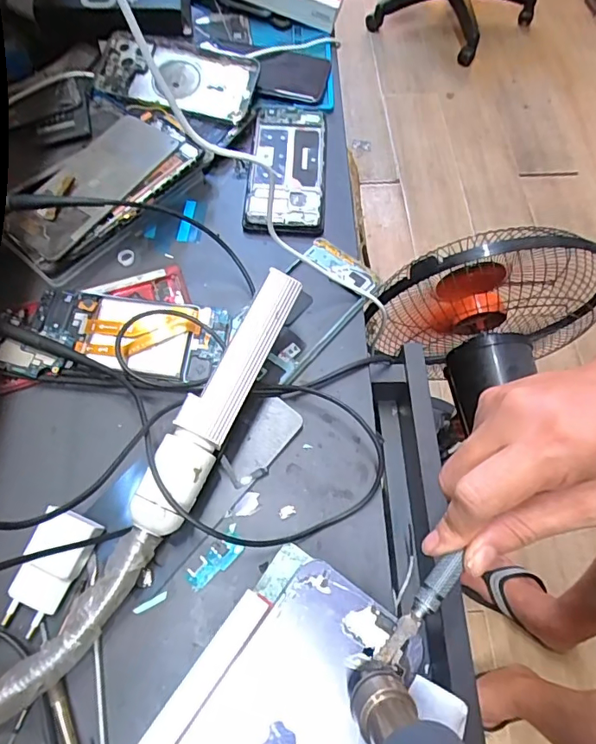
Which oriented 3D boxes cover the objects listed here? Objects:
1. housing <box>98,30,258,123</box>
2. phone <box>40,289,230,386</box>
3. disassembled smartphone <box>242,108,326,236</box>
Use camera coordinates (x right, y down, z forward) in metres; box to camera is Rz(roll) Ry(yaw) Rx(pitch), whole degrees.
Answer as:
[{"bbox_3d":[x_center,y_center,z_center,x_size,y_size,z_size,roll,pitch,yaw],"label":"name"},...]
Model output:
[{"bbox_3d":[-0.124,-0.310,0.522,0.158,0.011,0.087,11,72,1],"label":"housing"},{"bbox_3d":[-0.132,-0.032,0.393,0.148,0.019,0.071,5,63,0],"label":"phone"},{"bbox_3d":[-0.011,-0.200,0.491,0.072,0.012,0.162,3,64,0],"label":"disassembled smartphone"}]

